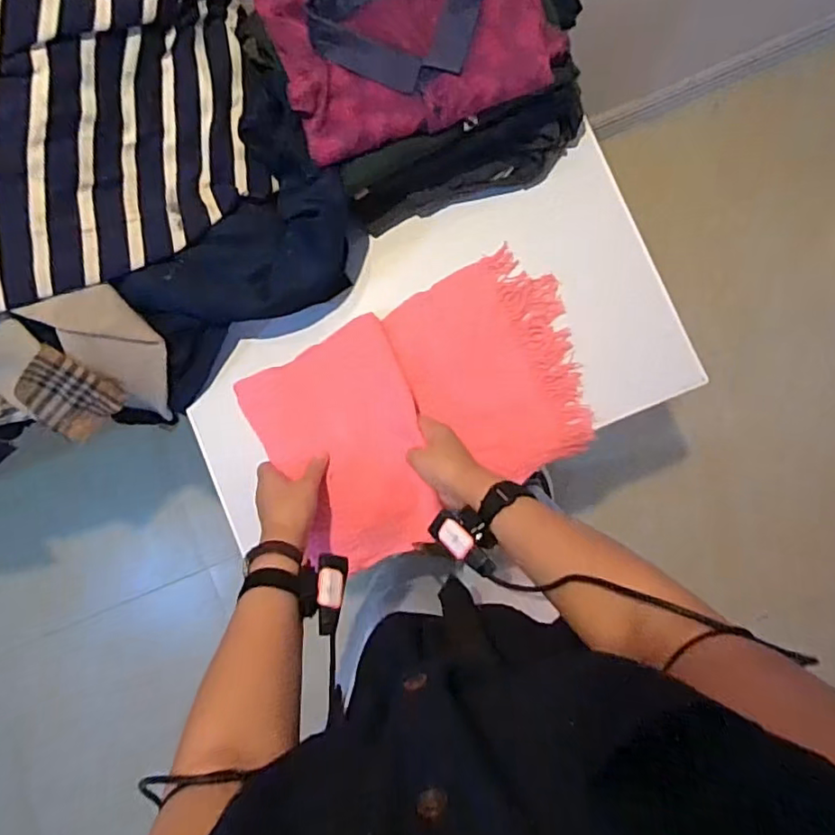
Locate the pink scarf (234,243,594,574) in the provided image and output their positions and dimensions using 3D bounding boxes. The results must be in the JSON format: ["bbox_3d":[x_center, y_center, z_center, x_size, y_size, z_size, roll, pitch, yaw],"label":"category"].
[{"bbox_3d":[0.014,-0.011,0.693,0.378,0.031,0.256,-28,85,1],"label":"pink scarf"}]

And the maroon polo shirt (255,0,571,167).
[{"bbox_3d":[-0.006,-0.381,0.582,0.264,0.046,0.178,-18,85,2],"label":"maroon polo shirt"}]

